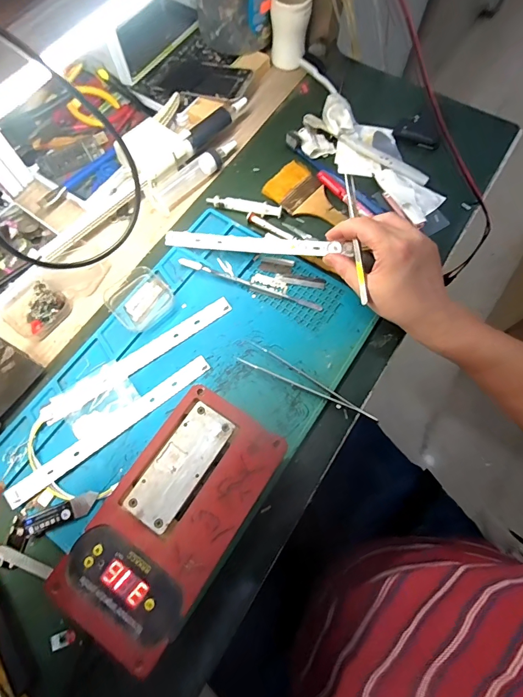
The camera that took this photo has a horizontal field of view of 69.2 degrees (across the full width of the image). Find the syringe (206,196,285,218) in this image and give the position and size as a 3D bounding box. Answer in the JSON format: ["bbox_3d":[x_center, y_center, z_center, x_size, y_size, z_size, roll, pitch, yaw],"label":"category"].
[{"bbox_3d":[-0.022,-0.176,0.471,0.093,0.008,0.018,8,70,3],"label":"syringe"}]

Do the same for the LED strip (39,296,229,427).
[{"bbox_3d":[-0.127,0.008,0.399,0.218,0.012,0.022,-34,73,-12],"label":"LED strip"}]

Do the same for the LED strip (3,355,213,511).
[{"bbox_3d":[-0.146,0.077,0.378,0.217,0.011,0.020,-36,73,-13],"label":"LED strip"}]

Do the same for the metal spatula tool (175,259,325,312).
[{"bbox_3d":[-0.013,-0.074,0.432,0.170,0.009,0.008,19,71,7],"label":"metal spatula tool"}]

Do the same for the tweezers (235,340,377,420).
[{"bbox_3d":[0.046,0.037,0.389,0.149,0.011,0.025,31,72,11],"label":"tweezers"}]

